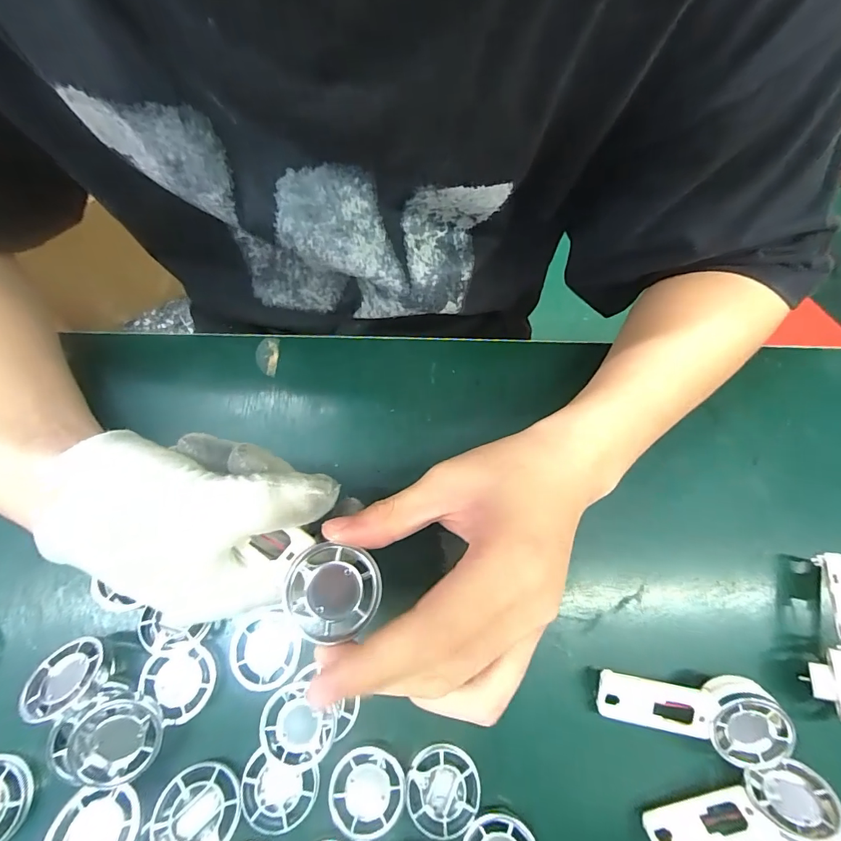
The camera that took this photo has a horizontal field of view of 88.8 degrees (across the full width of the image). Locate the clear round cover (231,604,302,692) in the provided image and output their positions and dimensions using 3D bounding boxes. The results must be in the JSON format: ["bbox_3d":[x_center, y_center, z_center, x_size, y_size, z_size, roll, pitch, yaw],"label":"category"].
[{"bbox_3d":[-0.087,0.128,0.239,0.038,0.004,0.039,1,71,-3],"label":"clear round cover"}]

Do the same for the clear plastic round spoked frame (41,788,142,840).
[{"bbox_3d":[-0.154,0.195,0.200,0.040,0.011,0.035,-12,72,-8],"label":"clear plastic round spoked frame"}]

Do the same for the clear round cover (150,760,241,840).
[{"bbox_3d":[-0.109,0.192,0.210,0.037,0.004,0.037,-14,63,-27],"label":"clear round cover"}]

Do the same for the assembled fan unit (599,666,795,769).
[{"bbox_3d":[0.145,0.157,0.233,0.091,0.021,0.040,6,67,13],"label":"assembled fan unit"}]

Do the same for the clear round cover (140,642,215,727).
[{"bbox_3d":[-0.129,0.141,0.229,0.035,0.008,0.035,1,71,-3],"label":"clear round cover"}]

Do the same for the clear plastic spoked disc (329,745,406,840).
[{"bbox_3d":[-0.027,0.191,0.220,0.037,0.004,0.038,1,71,-3],"label":"clear plastic spoked disc"}]

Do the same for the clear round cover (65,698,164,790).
[{"bbox_3d":[-0.150,0.157,0.212,0.038,0.011,0.036,5,76,-20],"label":"clear round cover"}]

